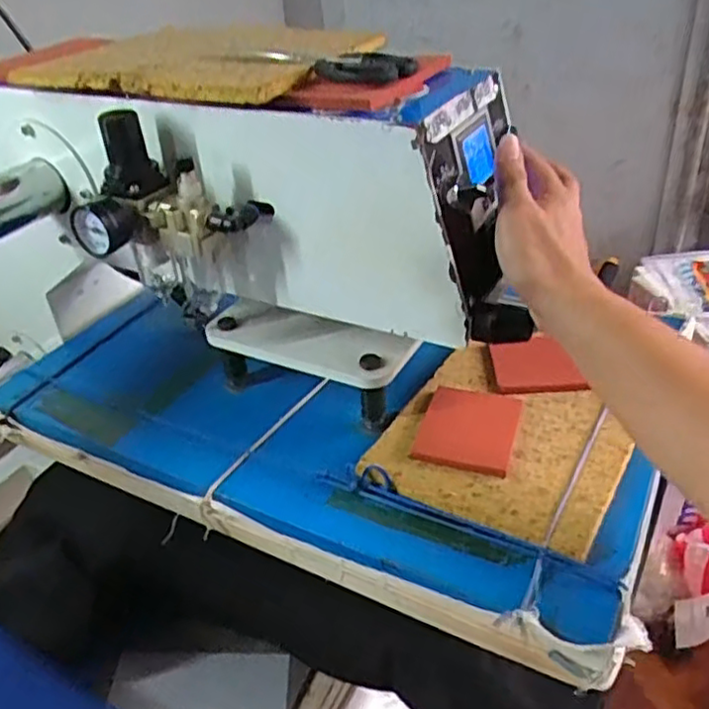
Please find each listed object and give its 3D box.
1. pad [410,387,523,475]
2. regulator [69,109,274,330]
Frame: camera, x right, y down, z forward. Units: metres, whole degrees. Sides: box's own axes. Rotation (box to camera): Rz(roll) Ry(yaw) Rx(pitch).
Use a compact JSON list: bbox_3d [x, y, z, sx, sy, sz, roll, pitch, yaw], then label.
[{"bbox_3d":[0.095,0.059,0.556,0.074,0.009,0.097,9,37,20],"label":"pad"},{"bbox_3d":[-0.137,-0.094,0.512,0.118,0.160,0.081,15,39,27],"label":"regulator"}]

